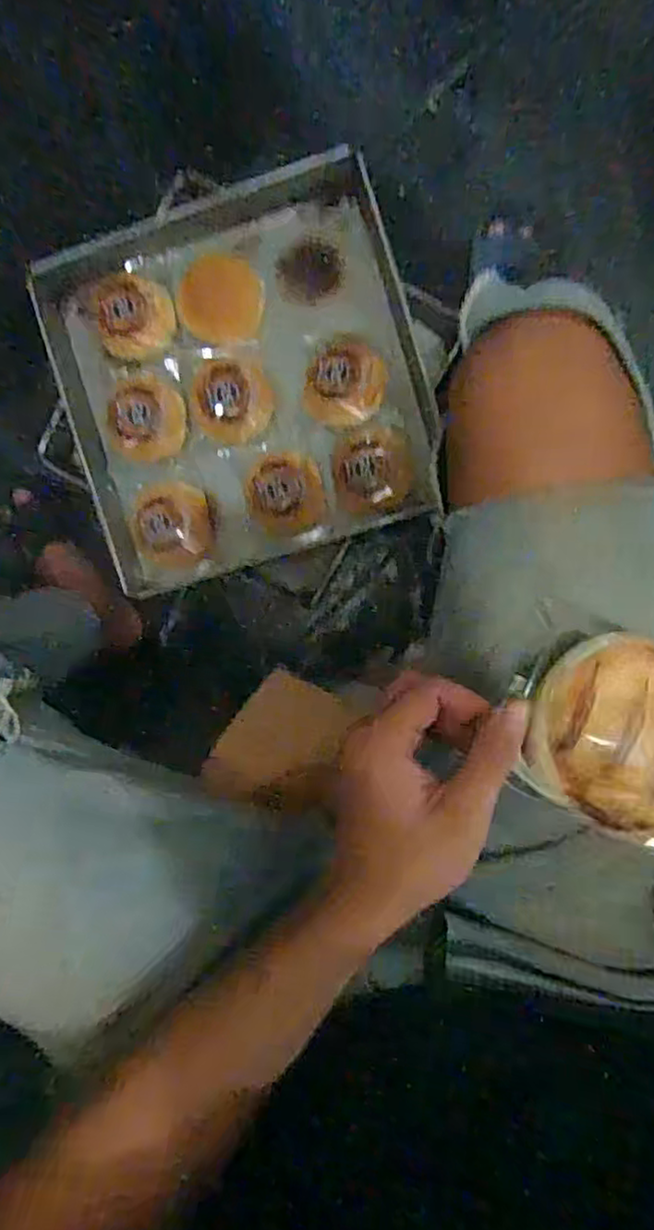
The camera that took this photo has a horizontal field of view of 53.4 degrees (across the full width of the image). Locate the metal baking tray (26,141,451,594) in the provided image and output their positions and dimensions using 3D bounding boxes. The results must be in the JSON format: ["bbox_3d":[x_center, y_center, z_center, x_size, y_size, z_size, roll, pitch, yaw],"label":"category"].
[{"bbox_3d":[-0.110,-0.293,0.810,0.443,0.059,0.447,-16,92,5],"label":"metal baking tray"}]

